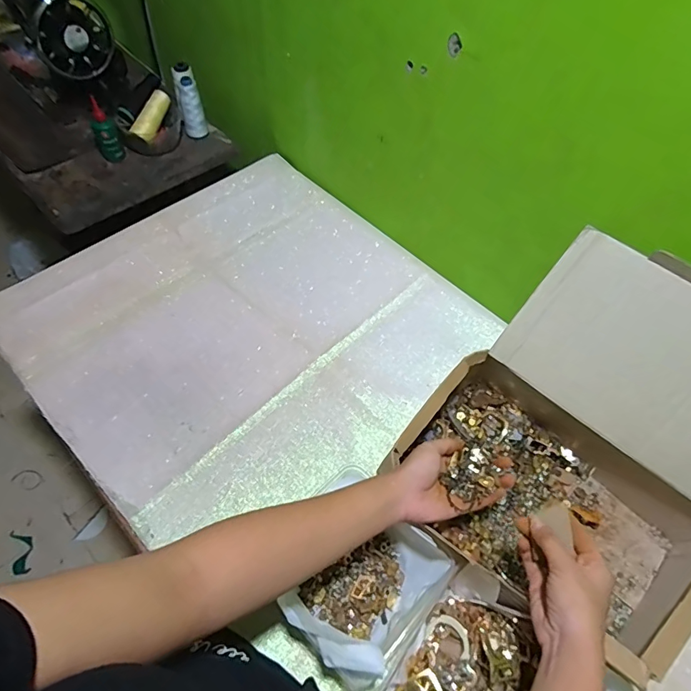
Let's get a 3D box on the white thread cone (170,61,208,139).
[{"bbox_3d":[-0.315,-0.492,0.925,0.044,0.137,0.051,-17,36,-14],"label":"white thread cone"}]

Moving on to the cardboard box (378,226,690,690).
[{"bbox_3d":[0.281,0.107,0.508,0.336,0.242,0.322,-38,66,-25],"label":"cardboard box"}]

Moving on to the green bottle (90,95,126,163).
[{"bbox_3d":[-0.455,-0.402,0.865,0.044,0.106,0.041,-24,61,-18],"label":"green bottle"}]

